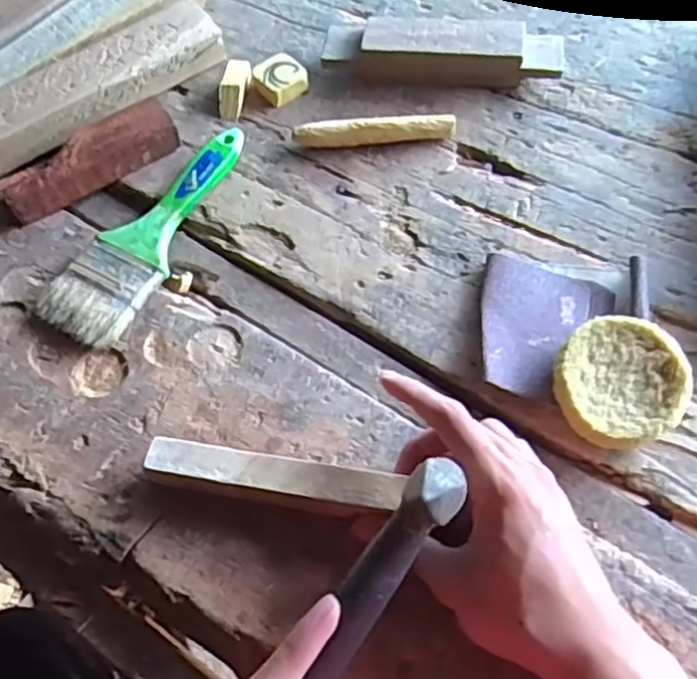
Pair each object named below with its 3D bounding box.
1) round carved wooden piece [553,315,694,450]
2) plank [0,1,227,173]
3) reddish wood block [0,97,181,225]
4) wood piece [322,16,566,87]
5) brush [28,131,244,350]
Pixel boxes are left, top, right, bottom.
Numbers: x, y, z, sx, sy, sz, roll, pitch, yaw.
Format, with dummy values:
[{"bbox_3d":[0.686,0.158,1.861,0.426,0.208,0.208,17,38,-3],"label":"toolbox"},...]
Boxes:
[{"bbox_3d":[0.158,0.026,0.401,0.071,0.030,0.073,-1,61,2],"label":"round carved wooden piece"},{"bbox_3d":[-0.249,-0.167,0.525,0.335,0.033,0.058,-35,65,-16],"label":"plank"},{"bbox_3d":[-0.192,-0.133,0.508,0.131,0.028,0.038,-33,65,-15],"label":"reddish wood block"},{"bbox_3d":[0.076,-0.233,0.553,0.188,0.033,0.047,3,61,4],"label":"wood piece"},{"bbox_3d":[-0.136,-0.079,0.482,0.058,0.016,0.193,25,65,15],"label":"brush"}]

